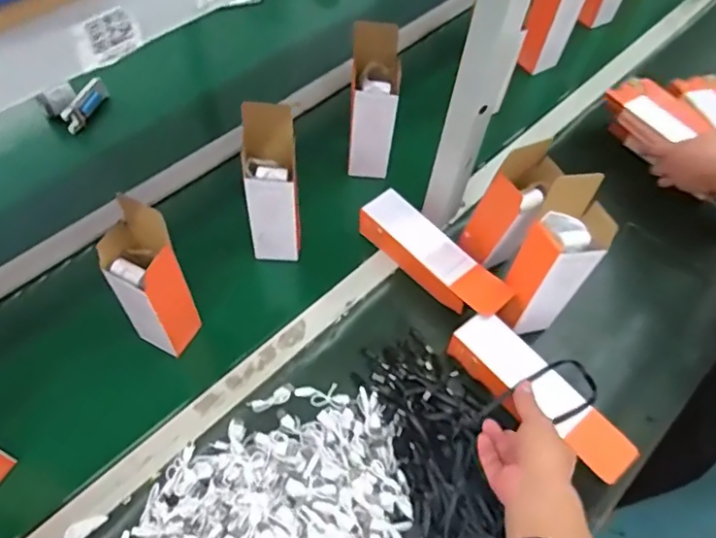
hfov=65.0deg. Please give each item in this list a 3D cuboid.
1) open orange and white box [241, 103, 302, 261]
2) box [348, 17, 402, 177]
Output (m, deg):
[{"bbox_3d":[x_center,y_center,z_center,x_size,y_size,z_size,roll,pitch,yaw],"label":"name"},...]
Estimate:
[{"bbox_3d":[-0.115,-0.107,0.753,0.066,0.226,0.071,-4,58,-8],"label":"open orange and white box"},{"bbox_3d":[0.021,-0.237,0.842,0.069,0.228,0.075,5,57,-2],"label":"box"}]

